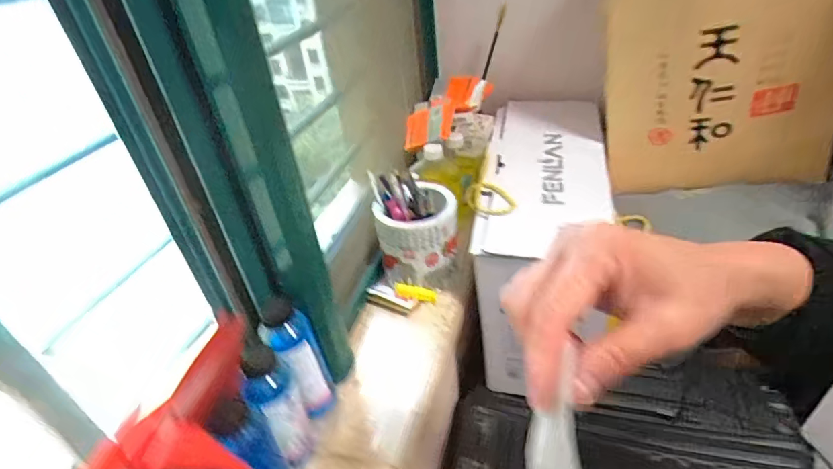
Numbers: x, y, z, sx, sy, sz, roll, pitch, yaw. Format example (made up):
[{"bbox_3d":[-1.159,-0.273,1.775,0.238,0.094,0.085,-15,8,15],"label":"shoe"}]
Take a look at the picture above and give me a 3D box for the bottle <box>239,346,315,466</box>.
[{"bbox_3d":[-0.127,0.173,0.436,0.041,0.143,0.052,-22,39,-21],"label":"bottle"}]

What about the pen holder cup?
[{"bbox_3d":[0.003,-0.001,0.645,0.110,0.156,0.102,-4,36,3],"label":"pen holder cup"}]

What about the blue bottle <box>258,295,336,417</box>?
[{"bbox_3d":[-0.119,0.137,0.476,0.050,0.153,0.050,-22,39,-21],"label":"blue bottle"}]

